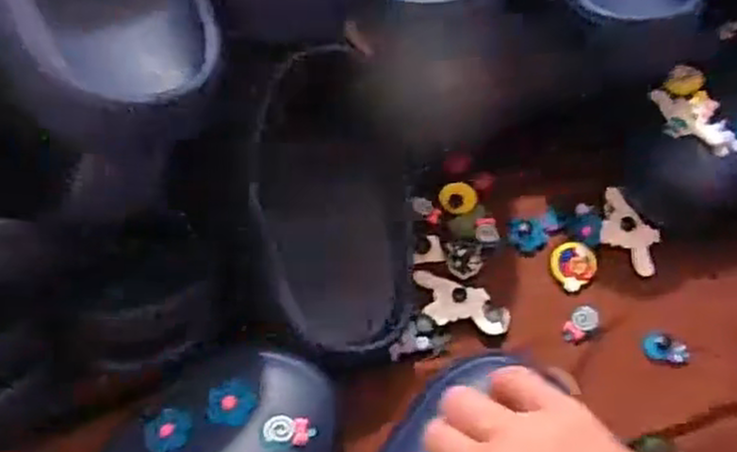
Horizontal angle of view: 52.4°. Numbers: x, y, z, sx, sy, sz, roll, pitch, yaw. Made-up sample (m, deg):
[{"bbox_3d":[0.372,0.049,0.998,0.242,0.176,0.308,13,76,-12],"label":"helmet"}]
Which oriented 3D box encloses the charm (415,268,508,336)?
[{"bbox_3d":[0.058,0.050,0.475,0.062,0.007,0.032,11,59,8],"label":"charm"}]

